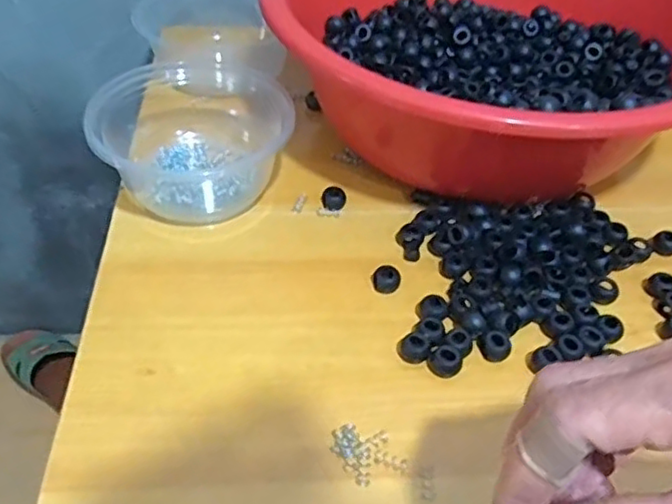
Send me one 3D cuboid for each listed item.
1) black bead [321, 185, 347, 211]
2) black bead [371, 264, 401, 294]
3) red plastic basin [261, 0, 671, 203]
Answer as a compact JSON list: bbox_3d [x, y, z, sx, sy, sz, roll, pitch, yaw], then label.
[{"bbox_3d":[-0.002,-0.040,0.474,0.018,0.012,0.018,4,45,1],"label":"black bead"},{"bbox_3d":[0.032,0.018,0.417,0.018,0.013,0.016,8,45,4],"label":"black bead"},{"bbox_3d":[0.127,-0.146,0.508,0.301,0.125,0.311,2,45,-2],"label":"red plastic basin"}]

